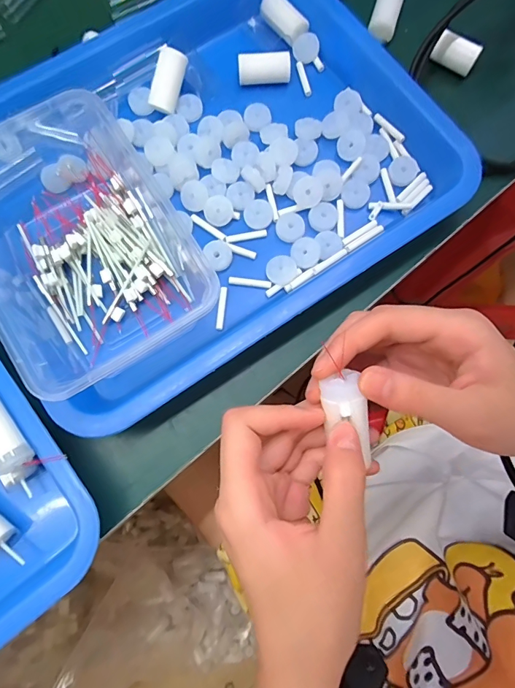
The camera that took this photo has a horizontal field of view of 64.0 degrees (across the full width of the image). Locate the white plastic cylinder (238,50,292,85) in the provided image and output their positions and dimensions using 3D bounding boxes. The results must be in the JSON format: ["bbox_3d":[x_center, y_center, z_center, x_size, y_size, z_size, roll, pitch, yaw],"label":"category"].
[{"bbox_3d":[0.005,-0.213,0.320,0.041,0.018,0.014,-5,77,-1],"label":"white plastic cylinder"}]

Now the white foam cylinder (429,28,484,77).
[{"bbox_3d":[0.157,-0.231,0.327,0.034,0.023,0.020,34,79,7],"label":"white foam cylinder"}]

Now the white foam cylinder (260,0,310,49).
[{"bbox_3d":[0.020,-0.260,0.330,0.020,0.015,0.041,-43,81,-9],"label":"white foam cylinder"}]

